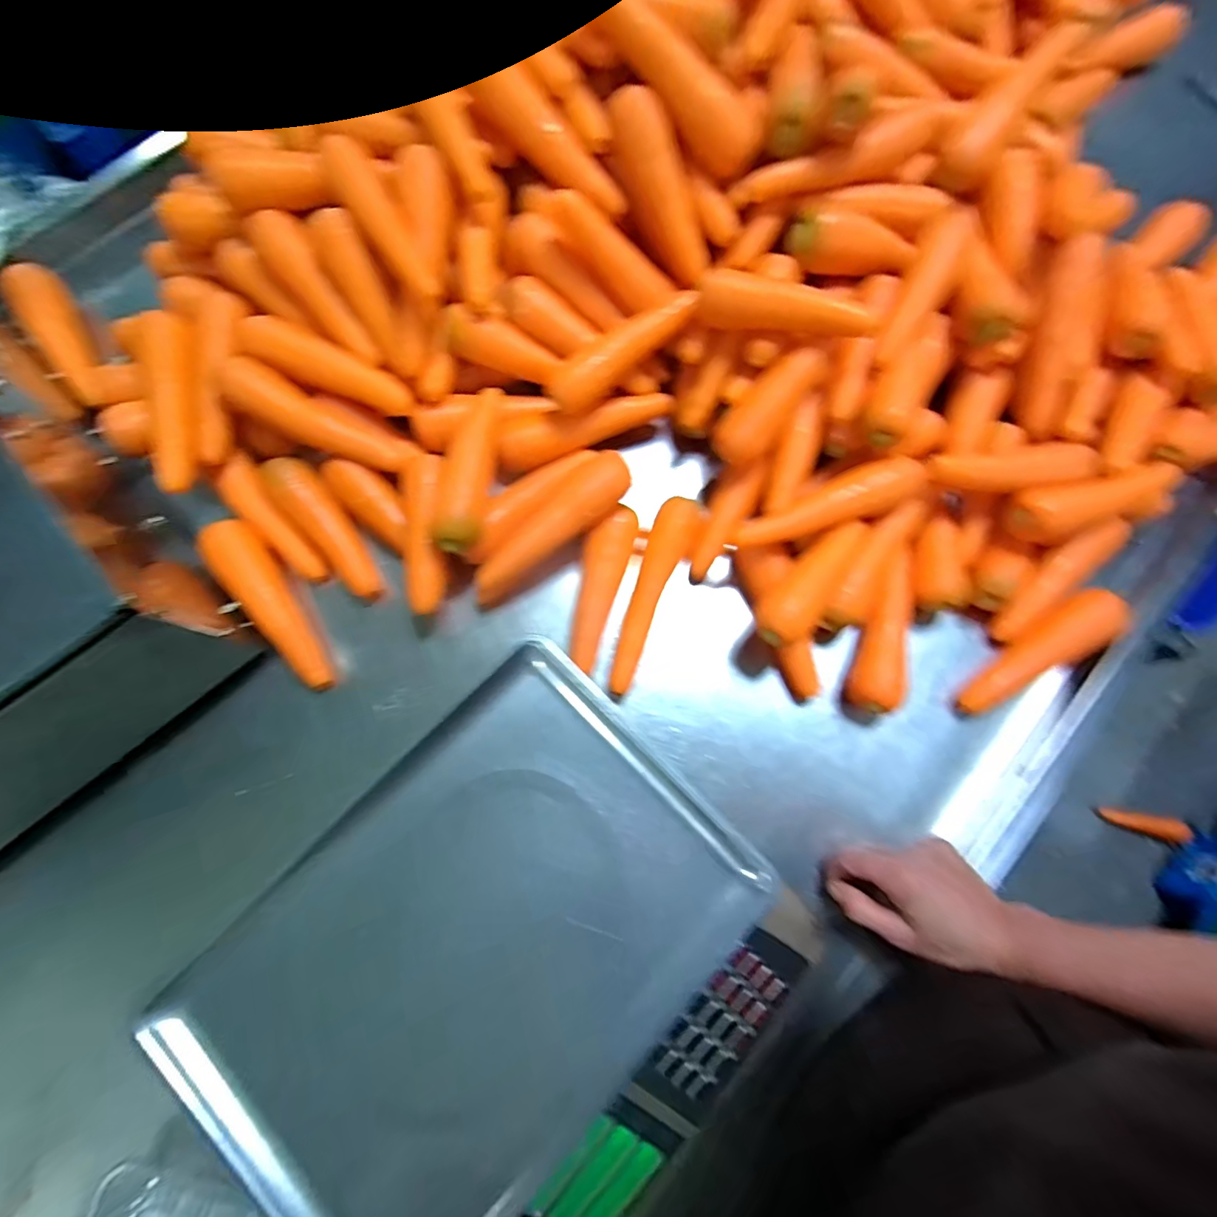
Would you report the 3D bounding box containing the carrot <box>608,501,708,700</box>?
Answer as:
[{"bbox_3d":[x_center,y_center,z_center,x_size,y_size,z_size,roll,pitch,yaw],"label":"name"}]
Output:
[{"bbox_3d":[0.036,-0.016,0.485,0.042,0.032,0.184,25,77,4],"label":"carrot"}]

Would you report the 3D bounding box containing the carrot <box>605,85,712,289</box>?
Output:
[{"bbox_3d":[0.049,-0.400,0.511,0.048,0.049,0.163,-34,112,-9],"label":"carrot"}]

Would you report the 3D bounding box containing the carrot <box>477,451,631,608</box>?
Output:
[{"bbox_3d":[-0.051,-0.070,0.469,0.170,0.035,0.043,-44,81,-11],"label":"carrot"}]

